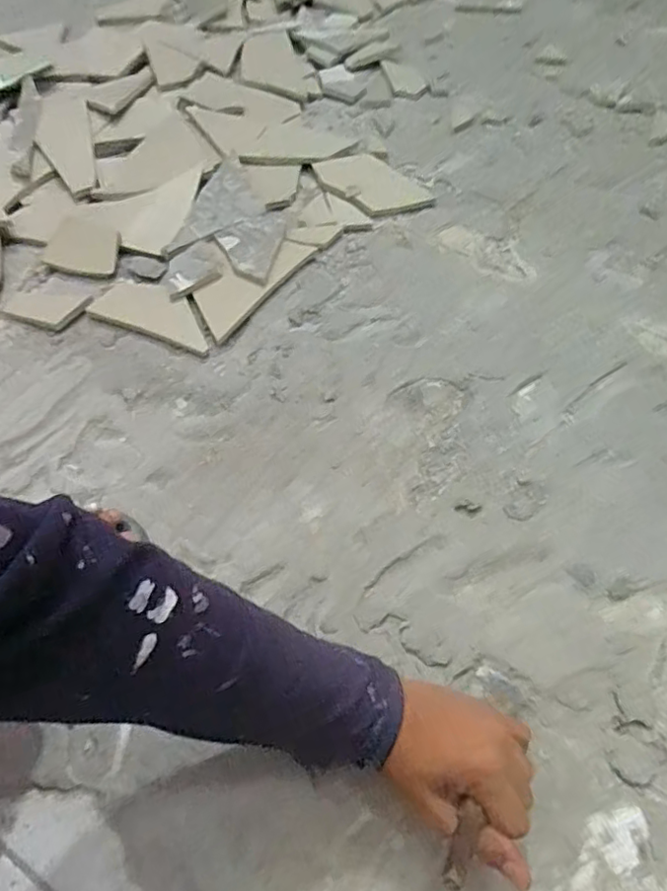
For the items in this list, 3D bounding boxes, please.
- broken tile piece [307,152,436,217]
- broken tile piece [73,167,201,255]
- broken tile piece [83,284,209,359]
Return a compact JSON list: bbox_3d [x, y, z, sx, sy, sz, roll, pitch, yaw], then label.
[{"bbox_3d":[0.051,-0.368,0.853,0.162,0.016,0.102,39,62,10],"label":"broken tile piece"},{"bbox_3d":[-0.240,-0.299,0.787,0.164,0.010,0.116,-25,63,-9],"label":"broken tile piece"},{"bbox_3d":[-0.206,-0.157,0.712,0.153,0.010,0.071,20,60,11],"label":"broken tile piece"}]

